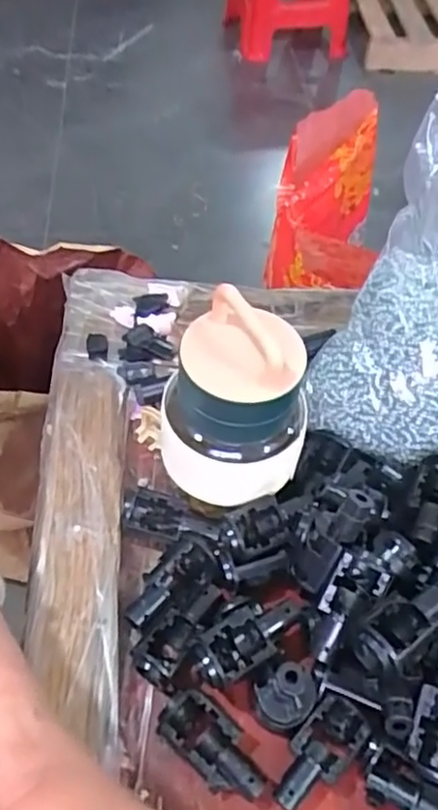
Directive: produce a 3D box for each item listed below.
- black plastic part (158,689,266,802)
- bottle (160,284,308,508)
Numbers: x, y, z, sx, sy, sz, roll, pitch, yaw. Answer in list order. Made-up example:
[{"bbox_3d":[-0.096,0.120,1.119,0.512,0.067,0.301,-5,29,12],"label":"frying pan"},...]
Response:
[{"bbox_3d":[-0.002,0.156,0.287,0.051,0.022,0.024,34,58,22],"label":"black plastic part"},{"bbox_3d":[0.006,0.005,0.320,0.067,0.110,0.070,0,52,-3],"label":"bottle"}]

